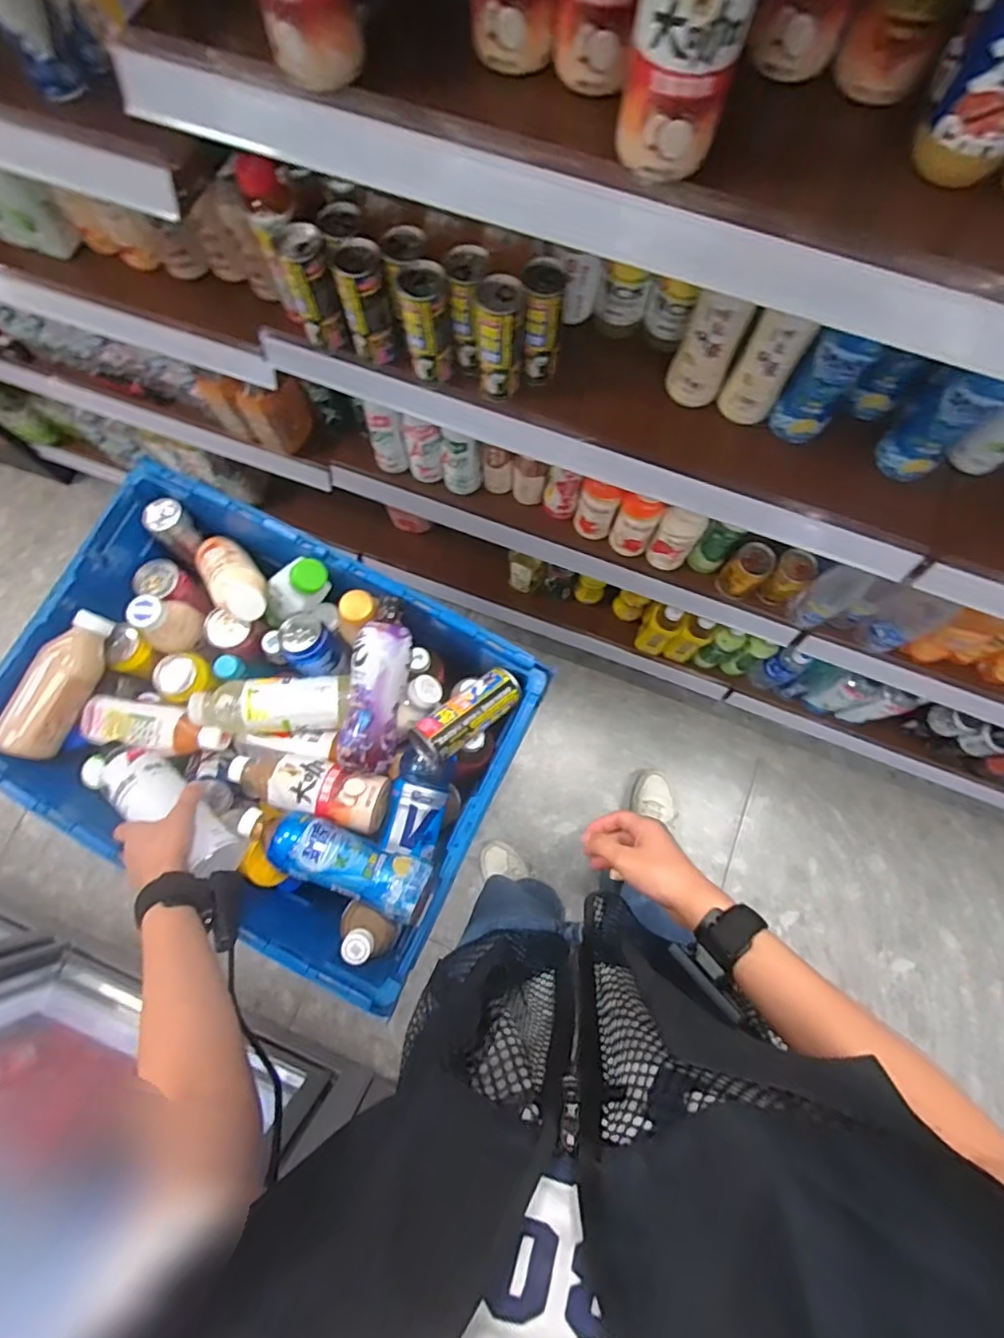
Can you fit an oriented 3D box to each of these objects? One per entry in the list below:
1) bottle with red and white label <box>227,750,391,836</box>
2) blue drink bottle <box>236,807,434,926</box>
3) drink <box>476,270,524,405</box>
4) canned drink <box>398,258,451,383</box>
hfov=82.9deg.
[{"bbox_3d":[-0.231,0.139,0.686,0.188,0.074,0.064,16,76,4],"label":"bottle with red and white label"},{"bbox_3d":[-0.184,0.210,0.631,0.224,0.060,0.064,21,77,5],"label":"blue drink bottle"},{"bbox_3d":[-0.004,-0.388,0.676,0.048,0.133,0.051,0,76,0],"label":"drink"},{"bbox_3d":[-0.086,-0.407,0.676,0.064,0.127,0.050,-4,76,-1],"label":"canned drink"}]

